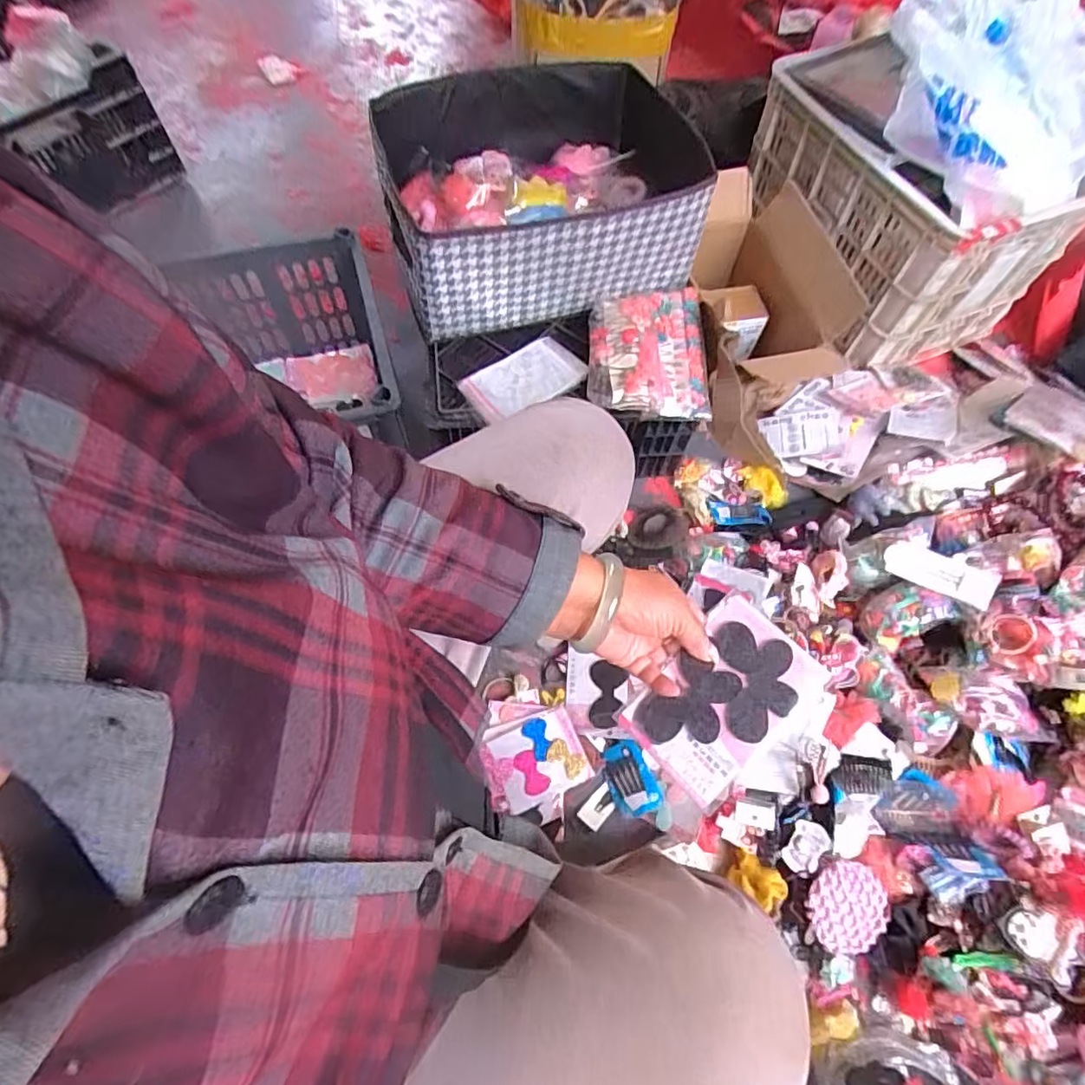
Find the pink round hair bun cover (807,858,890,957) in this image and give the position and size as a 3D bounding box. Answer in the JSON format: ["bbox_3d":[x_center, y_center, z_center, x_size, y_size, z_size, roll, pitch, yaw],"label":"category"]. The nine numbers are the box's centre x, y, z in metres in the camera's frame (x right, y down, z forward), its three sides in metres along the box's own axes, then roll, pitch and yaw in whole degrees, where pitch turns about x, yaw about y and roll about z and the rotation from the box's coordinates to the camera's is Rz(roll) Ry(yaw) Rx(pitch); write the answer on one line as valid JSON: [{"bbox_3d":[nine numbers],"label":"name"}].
[{"bbox_3d":[0.350,0.420,0.681,0.094,0.030,0.093,1,65,-2],"label":"pink round hair bun cover"}]

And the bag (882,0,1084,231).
[{"bbox_3d":[0.638,-0.615,0.810,0.289,0.179,0.278,-40,73,-19],"label":"bag"}]

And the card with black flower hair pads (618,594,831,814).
[{"bbox_3d":[0.138,0.121,0.457,0.137,0.013,0.093,-47,65,-3],"label":"card with black flower hair pads"}]

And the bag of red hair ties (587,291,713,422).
[{"bbox_3d":[0.145,-0.271,0.827,0.174,0.050,0.232,-1,65,-3],"label":"bag of red hair ties"}]

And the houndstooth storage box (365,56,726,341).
[{"bbox_3d":[-0.002,-0.506,0.856,0.431,0.161,0.353,-9,66,-7],"label":"houndstooth storage box"}]

